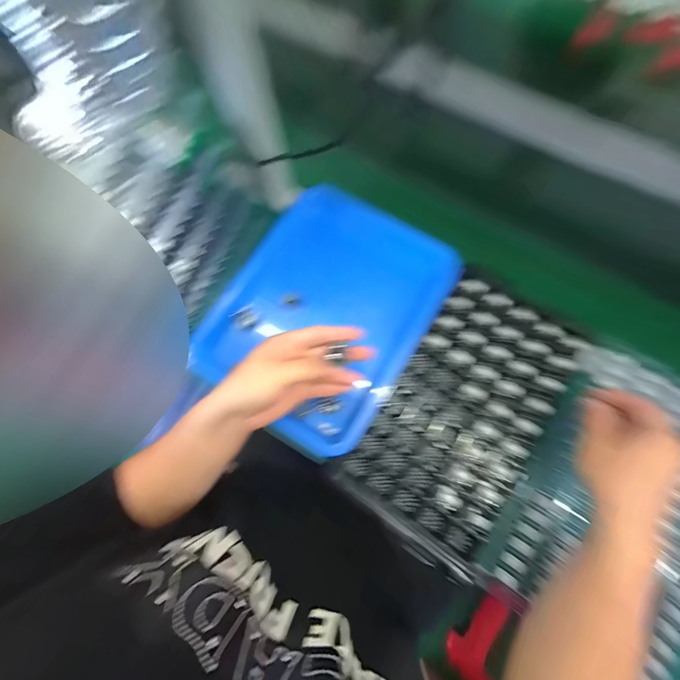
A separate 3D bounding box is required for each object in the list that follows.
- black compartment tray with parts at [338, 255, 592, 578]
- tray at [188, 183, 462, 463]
[{"bbox_3d":[0.163,0.094,0.408,0.185,0.043,0.346,33,78,9],"label":"black compartment tray with parts"},{"bbox_3d":[-0.018,-0.041,0.444,0.265,0.043,0.343,32,78,8],"label":"tray"}]

